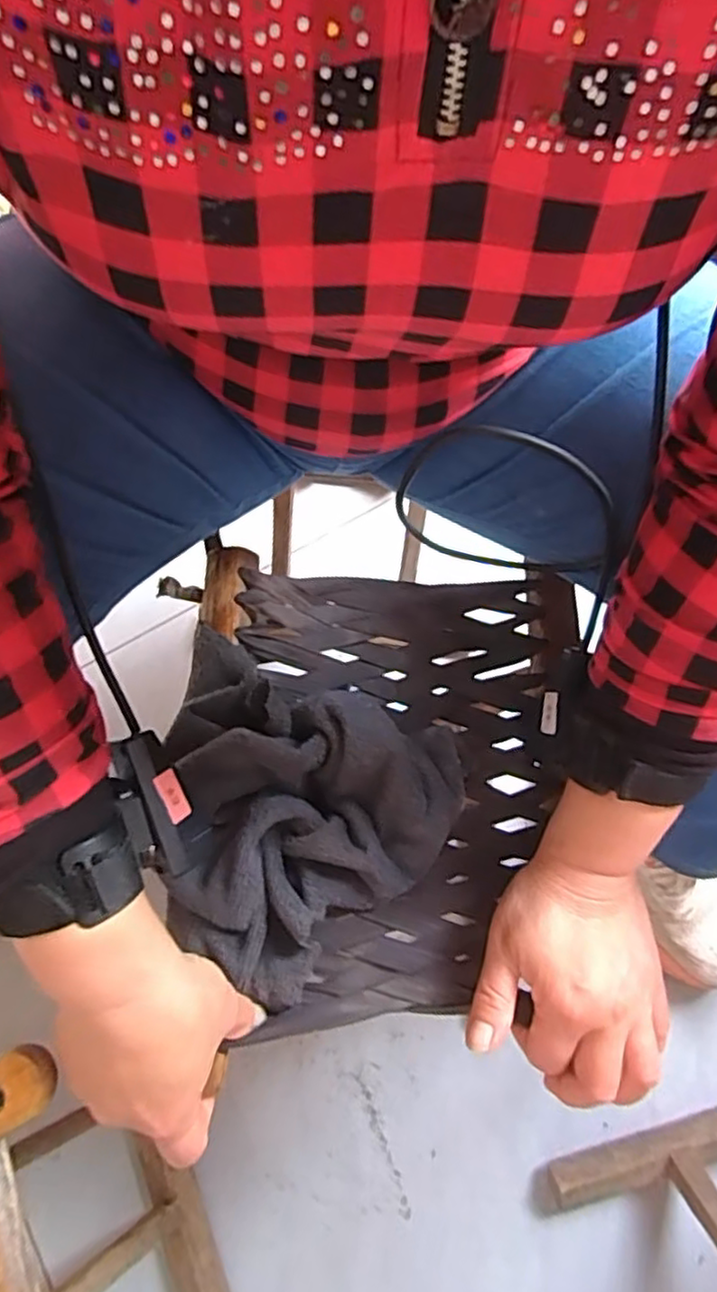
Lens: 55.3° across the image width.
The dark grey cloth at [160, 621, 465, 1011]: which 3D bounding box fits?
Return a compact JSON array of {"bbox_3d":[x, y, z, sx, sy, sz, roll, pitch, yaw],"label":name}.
[{"bbox_3d":[-0.046,0.095,0.384,0.182,0.053,0.170,22,68,6],"label":"dark grey cloth"}]

